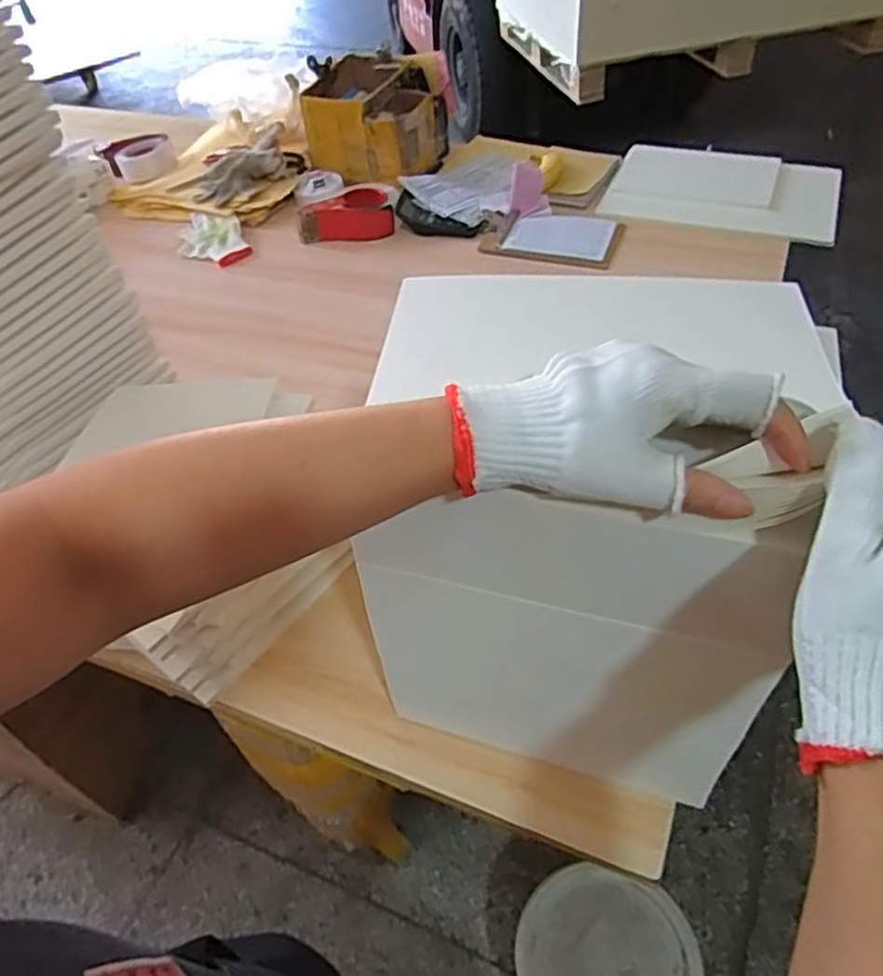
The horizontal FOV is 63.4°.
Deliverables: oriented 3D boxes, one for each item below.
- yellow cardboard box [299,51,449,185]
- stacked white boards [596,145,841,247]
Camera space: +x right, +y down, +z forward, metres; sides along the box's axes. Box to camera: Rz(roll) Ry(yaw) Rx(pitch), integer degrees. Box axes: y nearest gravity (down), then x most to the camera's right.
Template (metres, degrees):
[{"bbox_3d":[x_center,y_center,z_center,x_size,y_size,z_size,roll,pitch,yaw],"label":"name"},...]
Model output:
[{"bbox_3d":[-0.123,-0.701,1.351,0.240,0.133,0.240,7,49,11],"label":"yellow cardboard box"},{"bbox_3d":[0.482,-0.513,1.228,0.366,0.016,0.274,16,51,18],"label":"stacked white boards"}]

